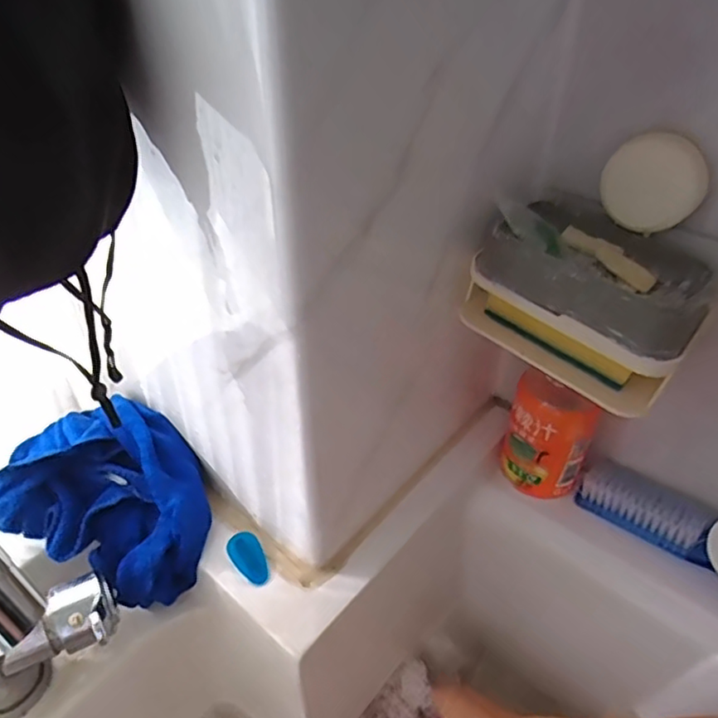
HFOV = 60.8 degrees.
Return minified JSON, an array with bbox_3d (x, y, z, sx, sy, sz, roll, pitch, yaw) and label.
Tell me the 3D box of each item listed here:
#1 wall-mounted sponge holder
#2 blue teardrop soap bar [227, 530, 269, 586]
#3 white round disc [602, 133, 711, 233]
[{"bbox_3d":[0.137,-0.038,0.374,0.133,0.078,0.085,28,46,27],"label":"wall-mounted sponge holder"},{"bbox_3d":[-0.076,0.137,0.423,0.021,0.009,0.038,-23,47,-28],"label":"blue teardrop soap bar"},{"bbox_3d":[0.172,-0.103,0.358,0.054,0.054,0.012,23,44,22],"label":"white round disc"}]

